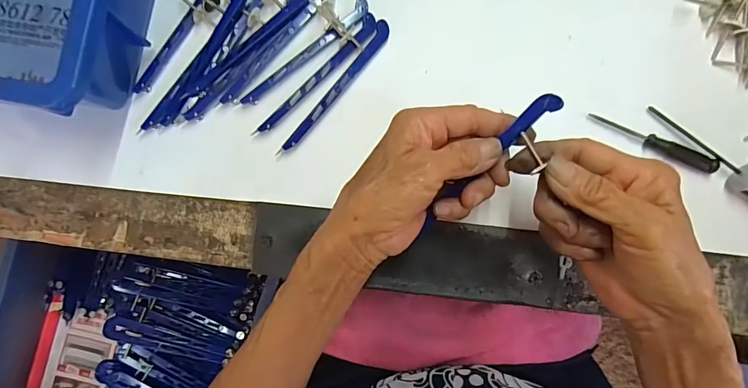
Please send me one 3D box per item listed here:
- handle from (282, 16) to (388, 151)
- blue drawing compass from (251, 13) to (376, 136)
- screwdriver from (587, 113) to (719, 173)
[{"bbox_3d":[-0.027,-0.081,0.306,0.011,0.006,0.120,37,88,5],"label":"handle"},{"bbox_3d":[-0.042,-0.088,0.307,0.012,0.006,0.123,43,88,5],"label":"blue drawing compass"},{"bbox_3d":[0.200,-0.037,0.295,0.091,0.007,0.012,22,87,4],"label":"screwdriver"}]

